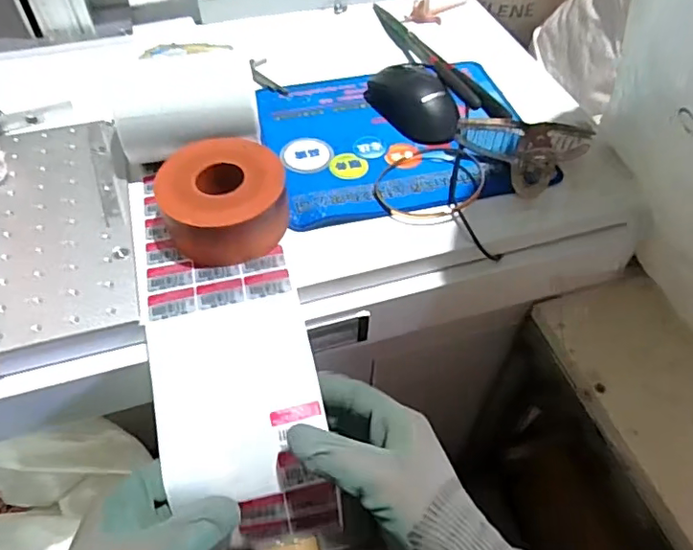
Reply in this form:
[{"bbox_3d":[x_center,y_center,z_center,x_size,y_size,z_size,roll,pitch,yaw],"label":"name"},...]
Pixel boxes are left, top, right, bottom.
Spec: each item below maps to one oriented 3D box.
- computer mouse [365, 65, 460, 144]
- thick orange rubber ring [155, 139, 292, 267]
[{"bbox_3d":[0.066,-0.176,0.545,0.055,0.037,0.114,-25,56,-20],"label":"computer mouse"},{"bbox_3d":[-0.097,-0.059,0.439,0.095,0.049,0.094,1,52,-1],"label":"thick orange rubber ring"}]

